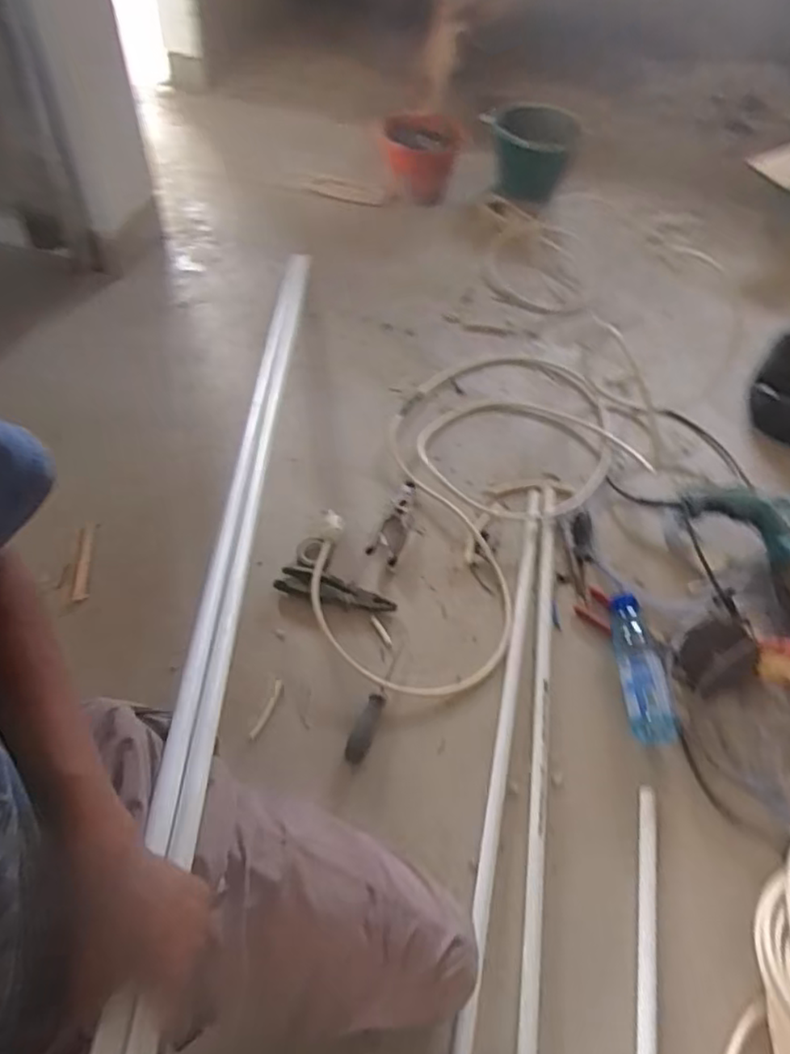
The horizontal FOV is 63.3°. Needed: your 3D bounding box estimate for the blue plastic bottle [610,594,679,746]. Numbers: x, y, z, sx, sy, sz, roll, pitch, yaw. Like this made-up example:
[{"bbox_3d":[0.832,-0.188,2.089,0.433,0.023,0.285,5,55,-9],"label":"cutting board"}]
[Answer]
[{"bbox_3d":[0.358,0.201,0.941,0.064,0.059,0.222,-3,66,-8],"label":"blue plastic bottle"}]

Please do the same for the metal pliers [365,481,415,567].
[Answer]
[{"bbox_3d":[0.006,-0.010,1.101,0.050,0.010,0.176,19,53,9],"label":"metal pliers"}]

